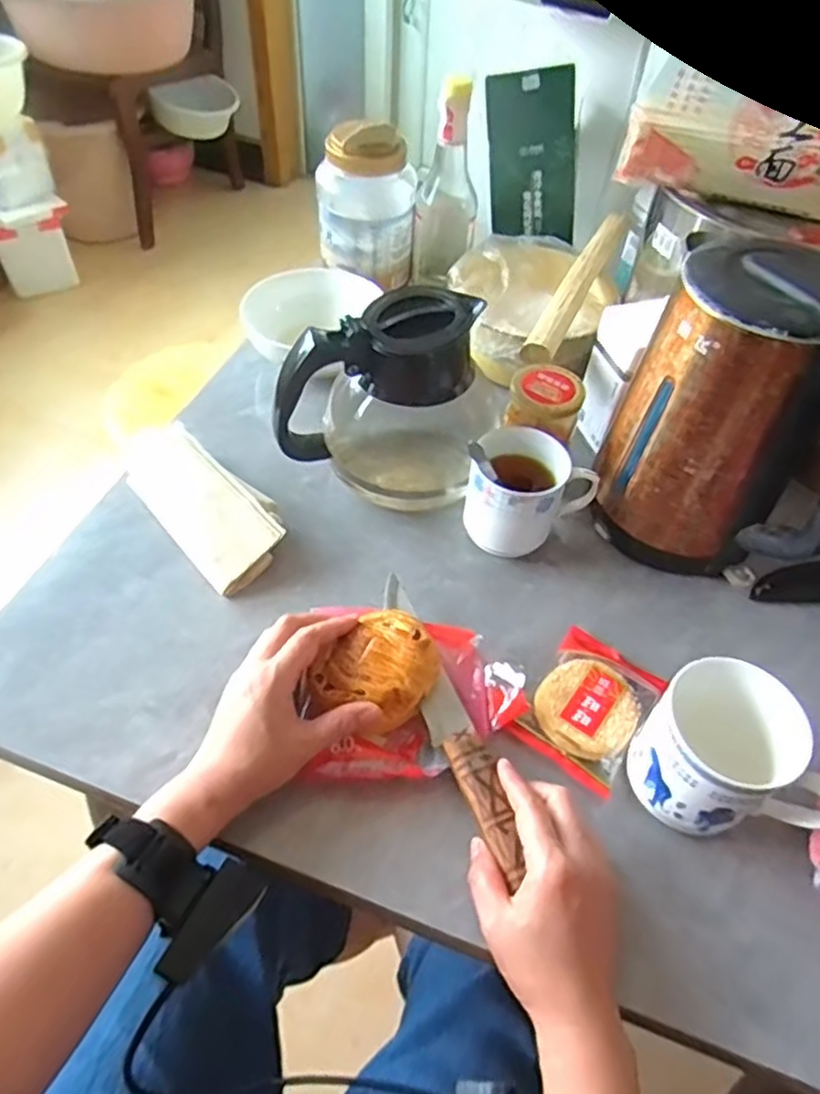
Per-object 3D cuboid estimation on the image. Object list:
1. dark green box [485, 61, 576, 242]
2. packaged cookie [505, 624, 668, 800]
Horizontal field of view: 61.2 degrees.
[{"bbox_3d":[0.143,-0.445,0.799,0.097,0.172,0.027,-6,35,0],"label":"dark green box"},{"bbox_3d":[0.134,0.119,0.521,0.079,0.018,0.108,30,55,19],"label":"packaged cookie"}]

